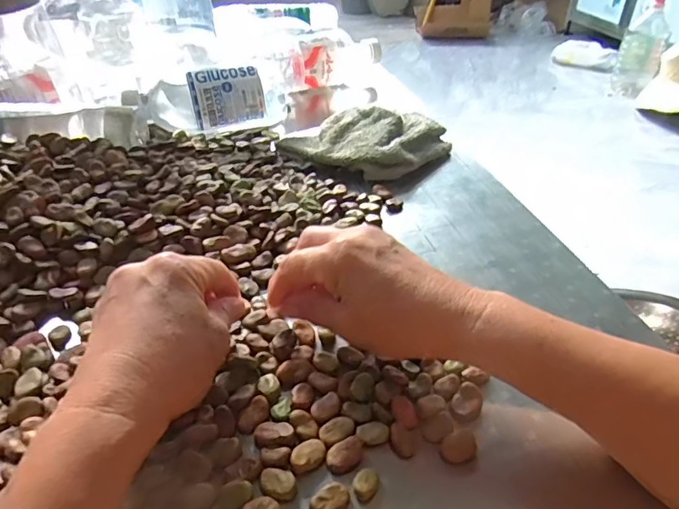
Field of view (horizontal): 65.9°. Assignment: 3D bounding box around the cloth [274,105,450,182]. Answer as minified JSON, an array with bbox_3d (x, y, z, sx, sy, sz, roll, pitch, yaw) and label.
[{"bbox_3d":[0.028,-0.125,0.544,0.164,0.032,0.113,17,42,17],"label":"cloth"}]

